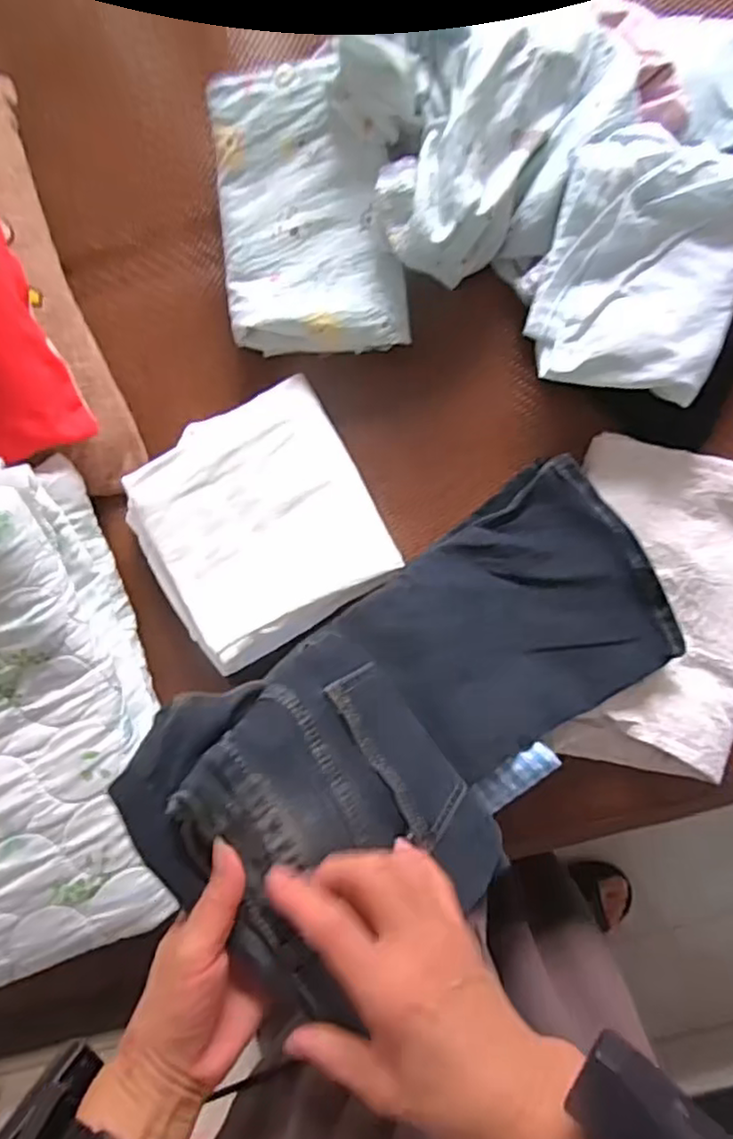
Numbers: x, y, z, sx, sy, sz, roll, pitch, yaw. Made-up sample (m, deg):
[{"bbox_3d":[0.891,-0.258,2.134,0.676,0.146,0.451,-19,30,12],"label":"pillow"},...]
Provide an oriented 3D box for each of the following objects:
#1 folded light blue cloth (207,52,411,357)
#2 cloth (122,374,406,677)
[{"bbox_3d":[-0.057,-0.341,0.668,0.169,0.034,0.252,-5,99,6],"label":"folded light blue cloth"},{"bbox_3d":[-0.110,-0.046,0.691,0.221,0.055,0.230,-31,87,4],"label":"cloth"}]

